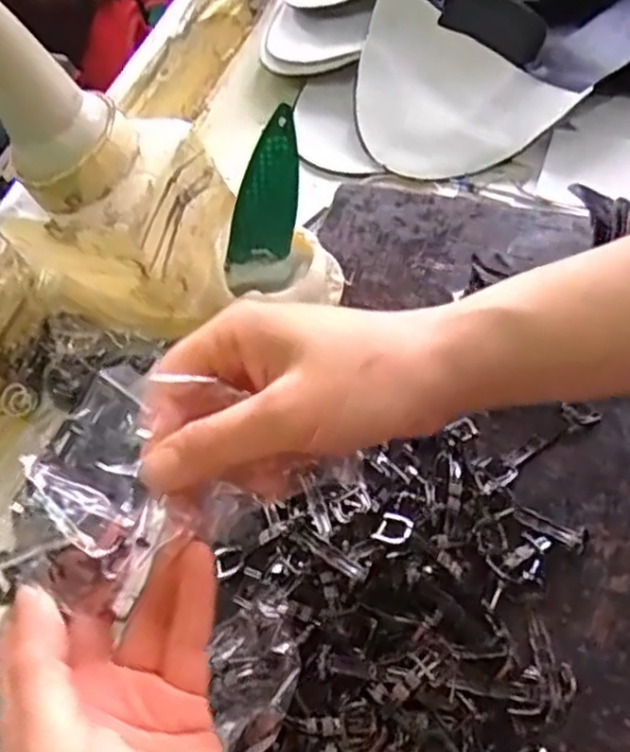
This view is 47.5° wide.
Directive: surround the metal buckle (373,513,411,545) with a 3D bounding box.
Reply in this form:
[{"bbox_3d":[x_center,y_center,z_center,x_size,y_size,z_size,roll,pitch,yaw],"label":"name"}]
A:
[{"bbox_3d":[0.038,0.074,0.346,0.016,0.004,0.017,17,47,27],"label":"metal buckle"}]

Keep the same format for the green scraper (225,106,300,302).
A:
[{"bbox_3d":[-0.032,-0.101,0.424,0.040,0.112,0.007,5,36,1],"label":"green scraper"}]

